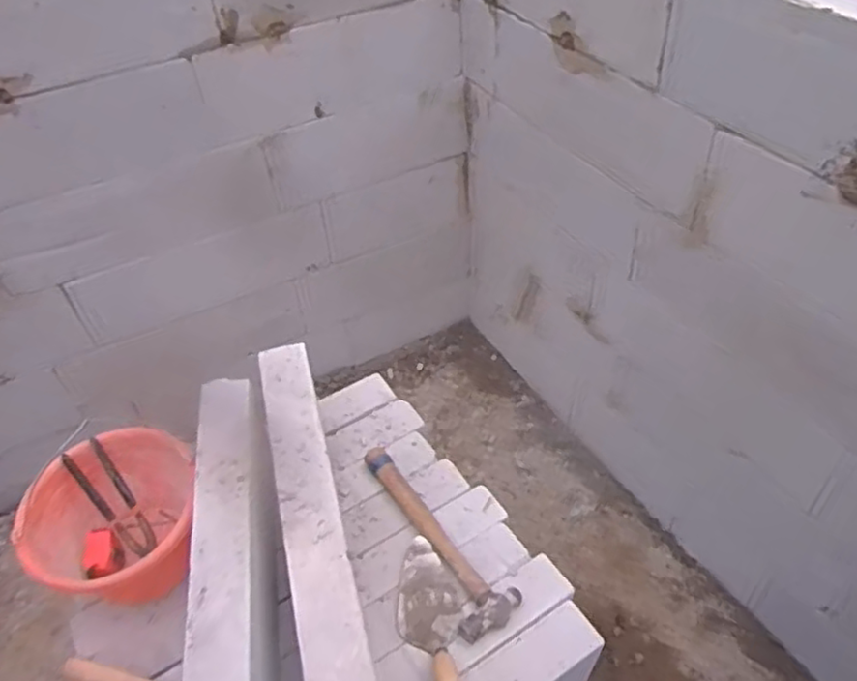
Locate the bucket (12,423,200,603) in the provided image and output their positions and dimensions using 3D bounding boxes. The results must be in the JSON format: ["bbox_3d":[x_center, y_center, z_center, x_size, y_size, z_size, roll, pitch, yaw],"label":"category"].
[{"bbox_3d":[-0.439,0.265,0.988,0.217,0.193,0.224,-3,47,4],"label":"bucket"}]

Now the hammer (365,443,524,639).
[{"bbox_3d":[-0.005,0.297,1.041,0.092,0.030,0.340,-32,52,-21],"label":"hammer"}]

